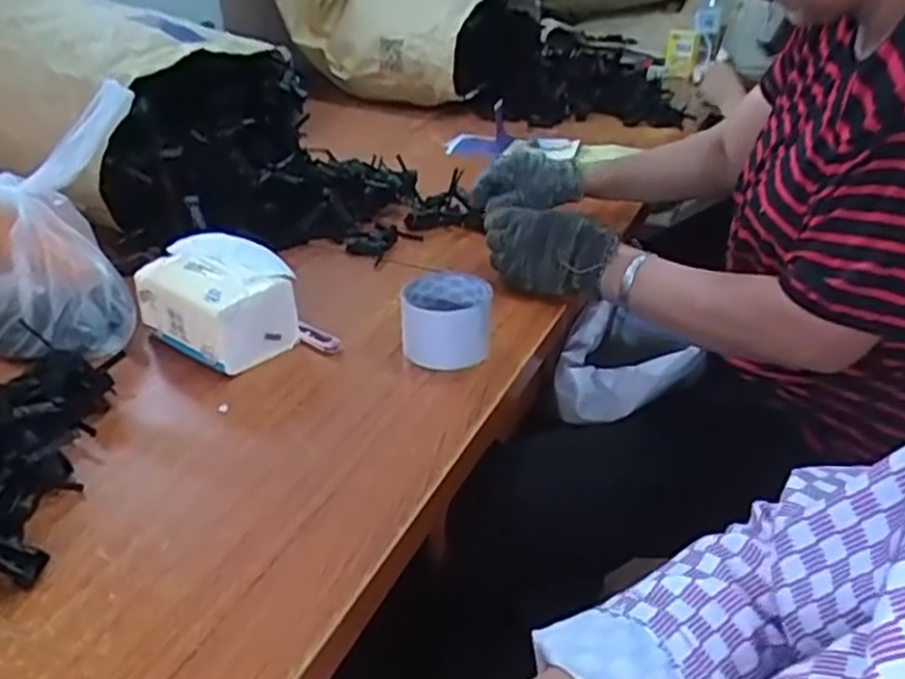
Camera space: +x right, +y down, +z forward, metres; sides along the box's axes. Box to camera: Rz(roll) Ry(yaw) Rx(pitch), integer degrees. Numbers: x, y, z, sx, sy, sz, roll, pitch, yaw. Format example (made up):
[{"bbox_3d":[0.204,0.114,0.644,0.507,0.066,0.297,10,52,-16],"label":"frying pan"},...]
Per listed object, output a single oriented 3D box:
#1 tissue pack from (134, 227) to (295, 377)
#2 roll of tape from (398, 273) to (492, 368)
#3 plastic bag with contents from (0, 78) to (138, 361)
[{"bbox_3d":[-0.223,-0.044,0.733,0.134,0.083,0.103,22,36,31],"label":"tissue pack"},{"bbox_3d":[-0.007,-0.017,0.728,0.088,0.068,0.079,2,30,2],"label":"roll of tape"},{"bbox_3d":[-0.437,-0.113,0.730,0.262,0.204,0.142,7,30,9],"label":"plastic bag with contents"}]

